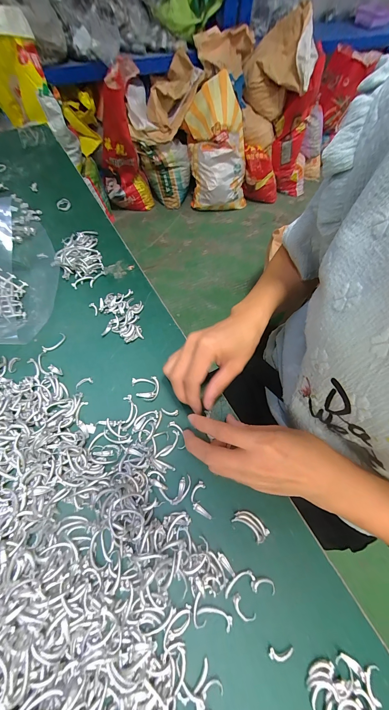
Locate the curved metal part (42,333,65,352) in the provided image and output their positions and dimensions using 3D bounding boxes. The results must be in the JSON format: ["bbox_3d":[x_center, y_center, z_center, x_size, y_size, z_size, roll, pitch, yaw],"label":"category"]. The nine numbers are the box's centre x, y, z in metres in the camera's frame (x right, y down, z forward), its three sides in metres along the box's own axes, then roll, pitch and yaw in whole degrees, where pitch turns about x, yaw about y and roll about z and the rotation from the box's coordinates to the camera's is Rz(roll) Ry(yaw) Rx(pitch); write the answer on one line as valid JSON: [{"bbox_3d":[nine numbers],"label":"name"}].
[{"bbox_3d":[-0.175,-0.015,0.318,0.012,0.004,0.032,36,66,14],"label":"curved metal part"}]

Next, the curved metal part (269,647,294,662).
[{"bbox_3d":[0.070,0.242,0.205,0.020,0.004,0.007,4,63,-2],"label":"curved metal part"}]

